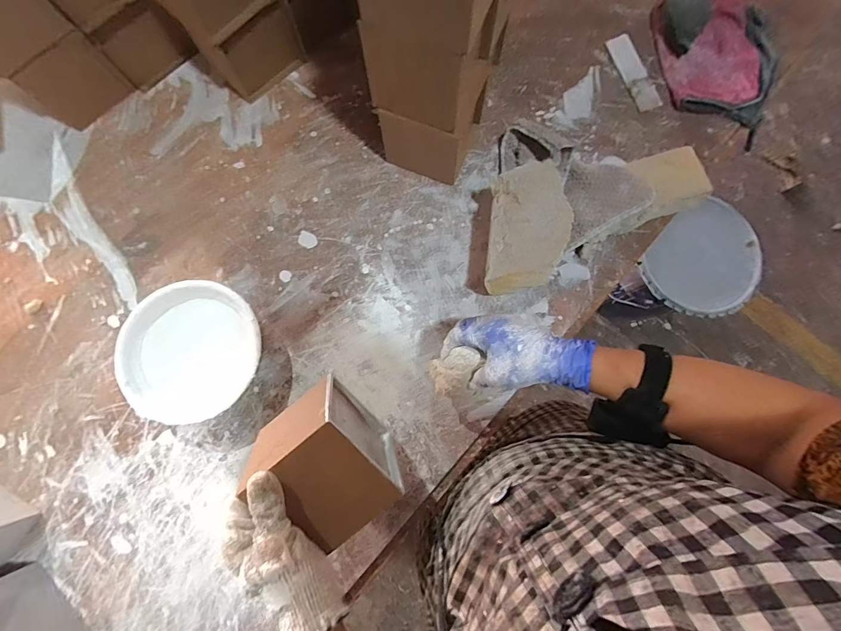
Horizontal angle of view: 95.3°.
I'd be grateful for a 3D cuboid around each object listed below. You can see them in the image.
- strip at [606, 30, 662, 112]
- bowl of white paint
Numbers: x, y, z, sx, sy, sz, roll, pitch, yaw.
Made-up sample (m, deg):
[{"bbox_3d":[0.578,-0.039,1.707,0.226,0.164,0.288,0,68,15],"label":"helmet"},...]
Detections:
[{"bbox_3d":[0.335,-0.383,0.600,0.043,0.008,0.141,-17,78,-4],"label":"strip"},{"bbox_3d":[-0.286,0.047,0.498,0.167,0.058,0.169,0,79,0],"label":"bowl of white paint"}]

